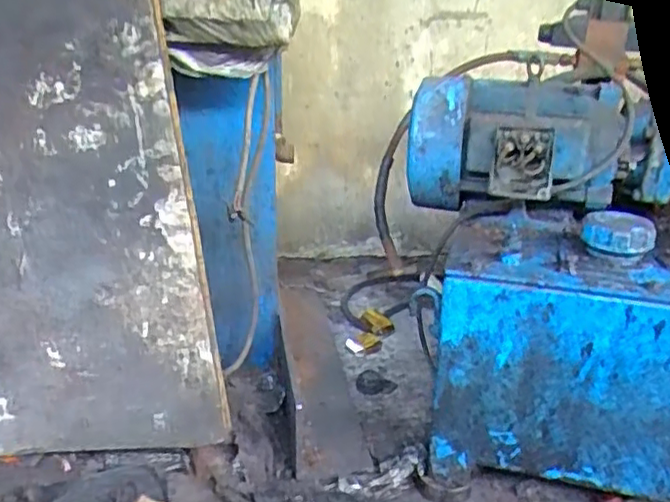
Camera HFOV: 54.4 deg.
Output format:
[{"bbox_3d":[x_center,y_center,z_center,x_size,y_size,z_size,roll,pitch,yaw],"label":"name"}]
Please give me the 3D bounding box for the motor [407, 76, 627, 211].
[{"bbox_3d":[0.259,-0.140,0.927,0.260,0.178,0.209,11,22,28],"label":"motor"}]

